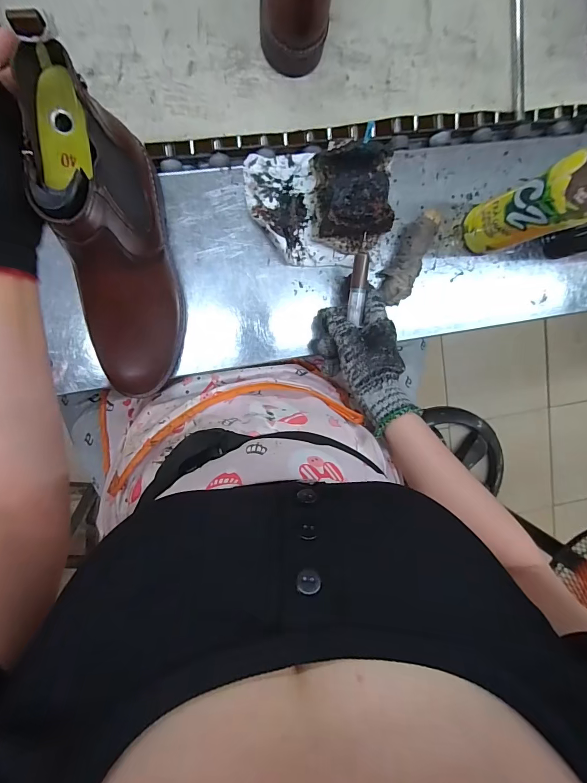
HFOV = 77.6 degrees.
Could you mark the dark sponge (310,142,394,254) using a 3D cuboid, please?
[{"bbox_3d":[0.062,-0.204,0.401,0.079,0.094,0.081,-7,100,-7],"label":"dark sponge"}]

